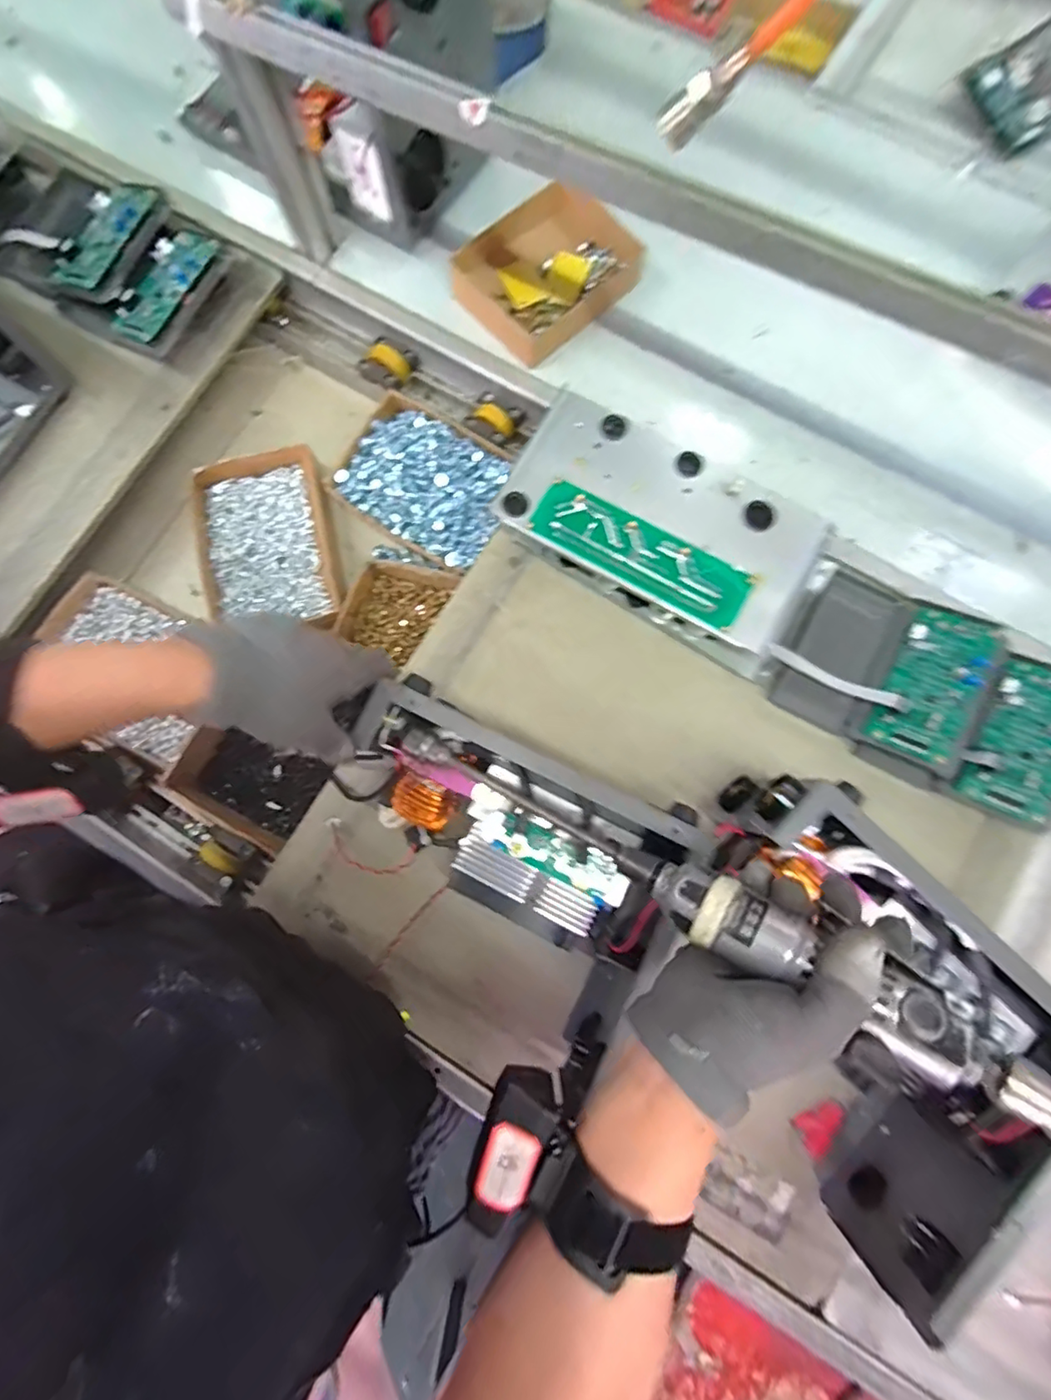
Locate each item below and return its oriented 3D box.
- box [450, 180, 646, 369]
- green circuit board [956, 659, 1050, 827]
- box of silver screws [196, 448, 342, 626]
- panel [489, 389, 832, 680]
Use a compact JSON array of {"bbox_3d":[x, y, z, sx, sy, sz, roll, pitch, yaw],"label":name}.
[{"bbox_3d":[0.026,-0.480,0.649,0.185,0.042,0.149,-43,81,-6],"label":"box"},{"bbox_3d":[0.457,0.036,0.524,0.075,0.018,0.141,27,83,24],"label":"green circuit board"},{"bbox_3d":[-0.303,-0.179,0.673,0.158,0.036,0.218,-14,79,-2],"label":"box of silver screws"},{"bbox_3d":[0.134,-0.166,0.565,0.301,0.059,0.159,29,83,5],"label":"panel"}]

